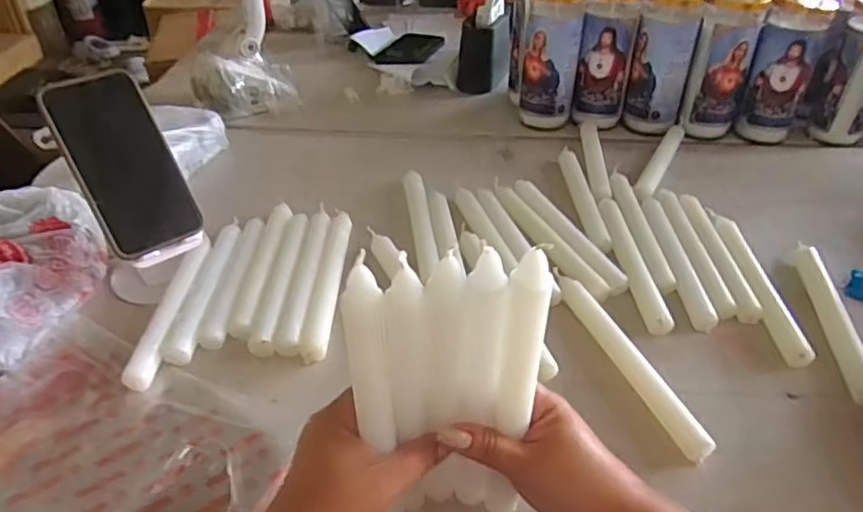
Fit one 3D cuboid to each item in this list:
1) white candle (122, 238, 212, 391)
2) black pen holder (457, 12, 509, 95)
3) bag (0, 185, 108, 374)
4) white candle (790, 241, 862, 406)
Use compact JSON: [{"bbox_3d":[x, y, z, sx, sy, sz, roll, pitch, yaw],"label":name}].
[{"bbox_3d":[-0.234,0.047,0.566,0.024,0.017,0.179,0,38,0],"label":"white candle"},{"bbox_3d":[0.080,-0.316,0.985,0.075,0.101,0.058,-1,38,-1],"label":"black pen holder"},{"bbox_3d":[-0.372,0.021,0.544,0.106,0.078,0.174,2,38,1],"label":"bag"},{"bbox_3d":[0.357,0.053,0.559,0.020,0.020,0.203,8,38,9],"label":"white candle"}]

